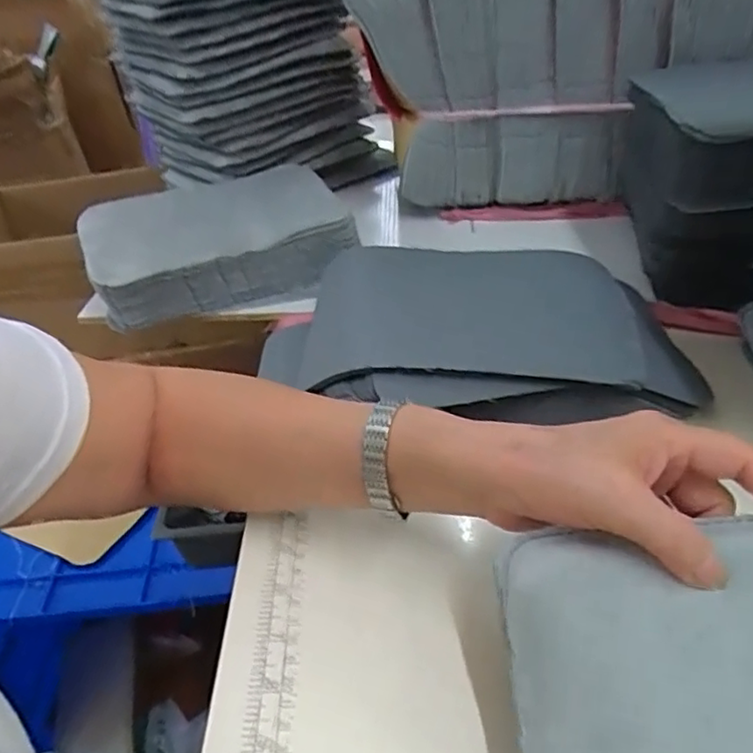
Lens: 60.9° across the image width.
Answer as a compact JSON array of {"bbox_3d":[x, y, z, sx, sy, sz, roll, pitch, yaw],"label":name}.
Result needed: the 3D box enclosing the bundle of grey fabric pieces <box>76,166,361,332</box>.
[{"bbox_3d":[-0.149,-0.127,0.604,0.225,0.065,0.164,-18,39,-17],"label":"bundle of grey fabric pieces"}]

